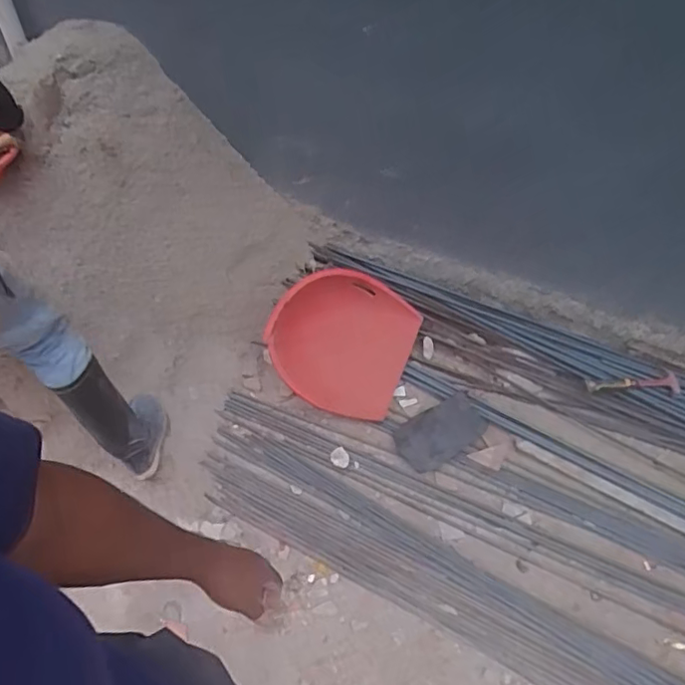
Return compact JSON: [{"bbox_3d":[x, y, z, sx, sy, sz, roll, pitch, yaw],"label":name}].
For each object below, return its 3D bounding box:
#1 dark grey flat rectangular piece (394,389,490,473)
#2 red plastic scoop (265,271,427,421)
[{"bbox_3d":[0.286,0.262,1.678,0.274,0.050,0.162,-26,60,-21],"label":"dark grey flat rectangular piece"},{"bbox_3d":[-0.004,-0.015,1.792,0.423,0.152,0.421,18,55,9],"label":"red plastic scoop"}]

